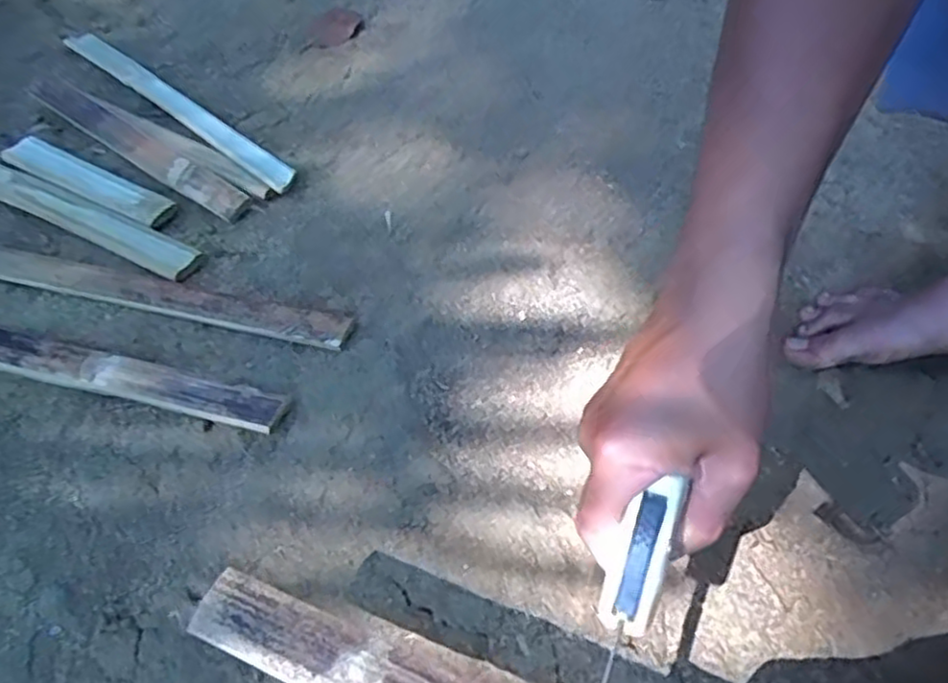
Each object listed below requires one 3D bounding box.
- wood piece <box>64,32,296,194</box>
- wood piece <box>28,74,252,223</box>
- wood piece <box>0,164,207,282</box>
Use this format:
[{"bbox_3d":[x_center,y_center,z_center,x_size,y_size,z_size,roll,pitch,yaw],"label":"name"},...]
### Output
[{"bbox_3d":[-0.334,-0.264,0.799,0.429,0.014,0.036,35,51,27],"label":"wood piece"},{"bbox_3d":[-0.354,-0.210,0.744,0.331,0.023,0.040,33,56,22],"label":"wood piece"},{"bbox_3d":[-0.384,-0.124,0.685,0.311,0.011,0.043,23,53,15],"label":"wood piece"}]

